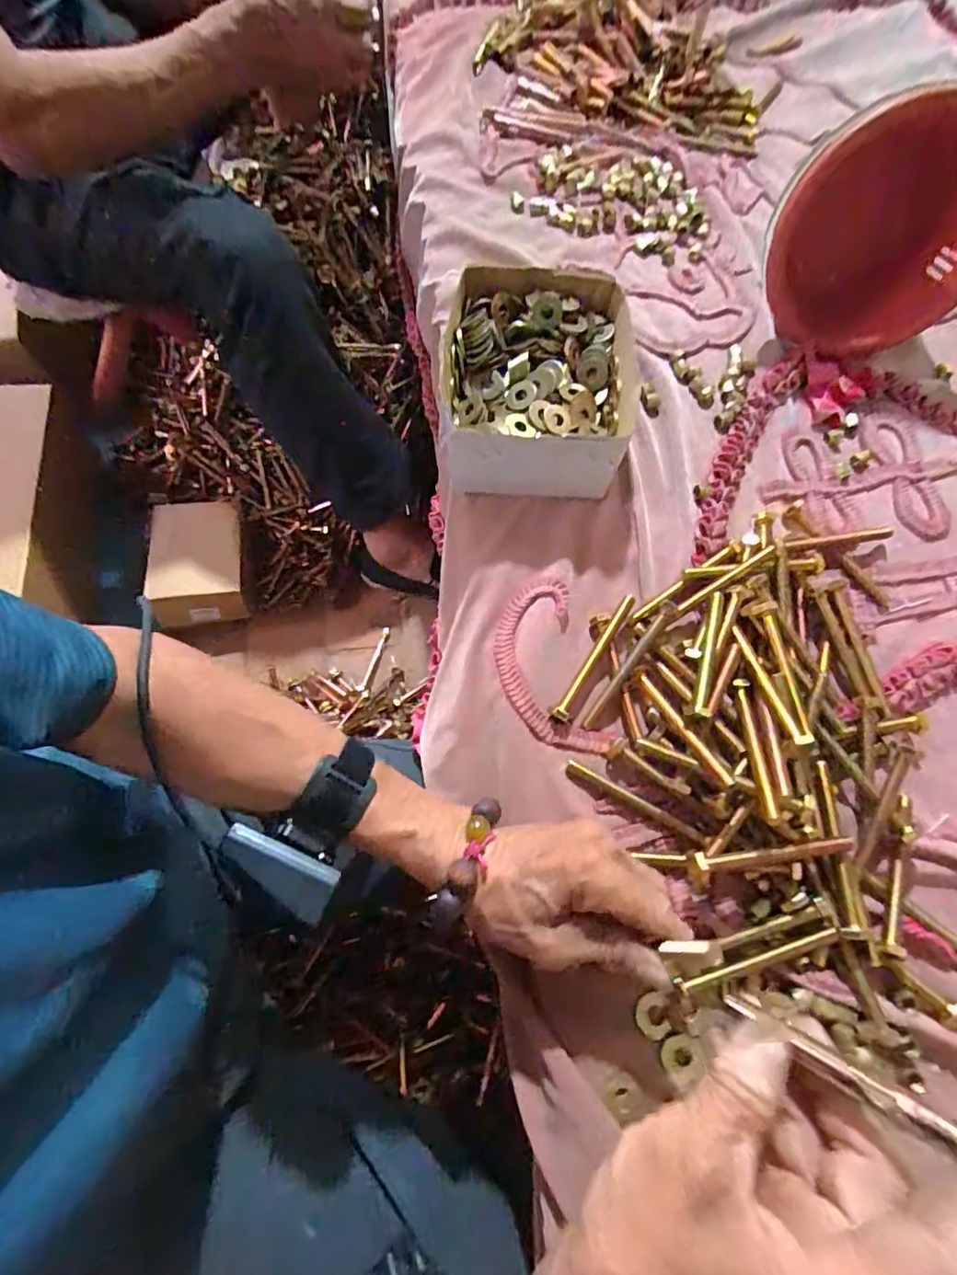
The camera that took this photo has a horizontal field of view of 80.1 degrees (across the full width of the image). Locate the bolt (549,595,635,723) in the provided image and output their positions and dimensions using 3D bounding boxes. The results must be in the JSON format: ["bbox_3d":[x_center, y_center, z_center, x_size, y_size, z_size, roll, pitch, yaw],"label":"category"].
[{"bbox_3d":[0.083,0.014,0.407,0.012,0.018,0.103,32,71,9],"label":"bolt"}]

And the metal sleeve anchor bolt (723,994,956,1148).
[{"bbox_3d":[0.138,0.165,0.220,0.084,0.009,0.008,9,61,51],"label":"metal sleeve anchor bolt"}]

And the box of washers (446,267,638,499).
[{"bbox_3d":[0.048,-0.206,0.462,0.135,0.072,0.177,6,69,0],"label":"box of washers"}]

